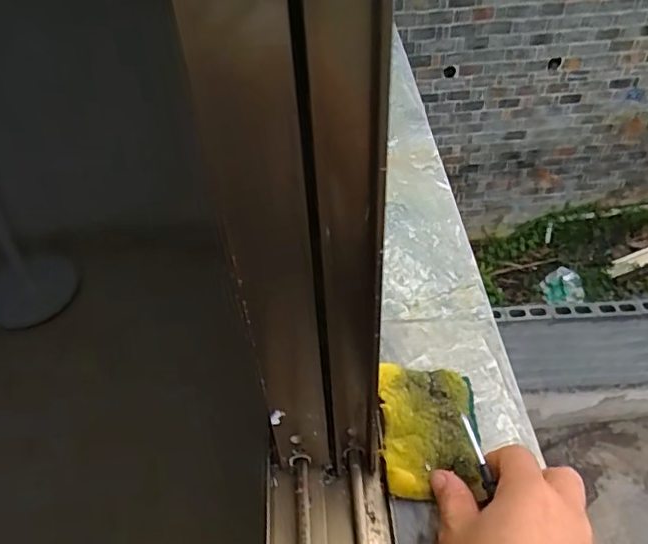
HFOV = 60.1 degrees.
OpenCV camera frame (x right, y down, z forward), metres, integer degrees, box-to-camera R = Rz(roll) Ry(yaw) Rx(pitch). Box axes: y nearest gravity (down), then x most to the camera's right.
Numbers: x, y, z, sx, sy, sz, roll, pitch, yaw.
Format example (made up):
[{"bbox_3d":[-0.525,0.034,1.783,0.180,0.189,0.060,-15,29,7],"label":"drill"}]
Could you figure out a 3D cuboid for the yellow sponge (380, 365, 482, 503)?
[{"bbox_3d":[0.071,0.106,0.376,0.064,0.021,0.090,1,46,0],"label":"yellow sponge"}]

